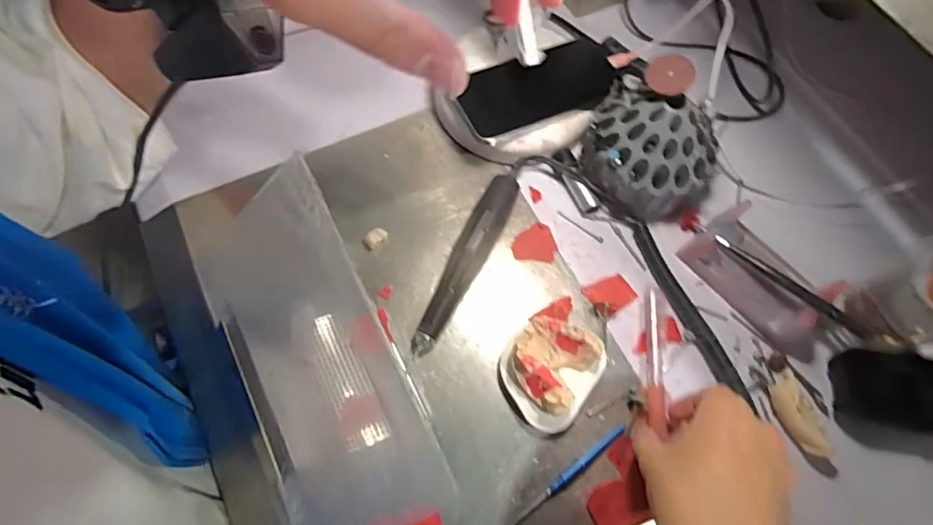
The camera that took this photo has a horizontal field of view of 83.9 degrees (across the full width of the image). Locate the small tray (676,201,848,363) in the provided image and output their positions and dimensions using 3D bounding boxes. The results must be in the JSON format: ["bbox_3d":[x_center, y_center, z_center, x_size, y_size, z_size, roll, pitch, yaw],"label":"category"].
[{"bbox_3d":[0.236,0.014,0.408,0.061,0.024,0.118,-36,73,-16],"label":"small tray"}]

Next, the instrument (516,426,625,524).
[{"bbox_3d":[0.071,0.142,0.352,0.095,0.004,0.007,-34,73,-16],"label":"instrument"}]

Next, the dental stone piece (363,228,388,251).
[{"bbox_3d":[-0.072,-0.018,0.413,0.011,0.010,0.020,36,70,12],"label":"dental stone piece"}]

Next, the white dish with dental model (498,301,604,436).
[{"bbox_3d":[0.065,0.070,0.368,0.084,0.034,0.066,-41,74,-17],"label":"white dish with dental model"}]

